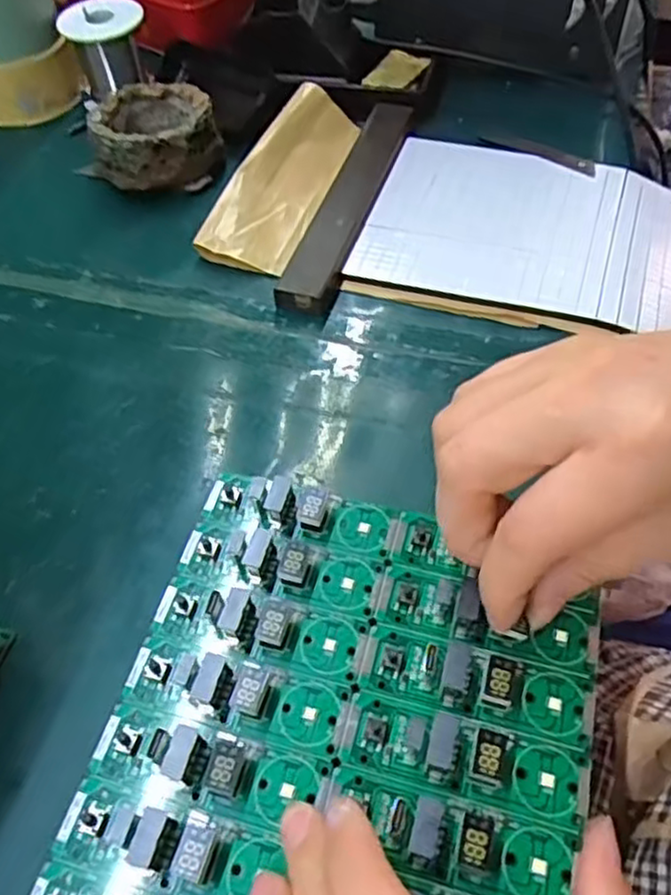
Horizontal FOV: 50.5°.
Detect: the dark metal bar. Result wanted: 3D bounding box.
[{"bbox_3d":[0.007,-0.165,0.474,0.037,0.022,0.201,15,56,11],"label":"dark metal bar"}]

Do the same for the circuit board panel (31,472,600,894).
[{"bbox_3d":[0.003,0.079,0.205,0.136,0.012,0.145,13,56,10],"label":"circuit board panel"}]

